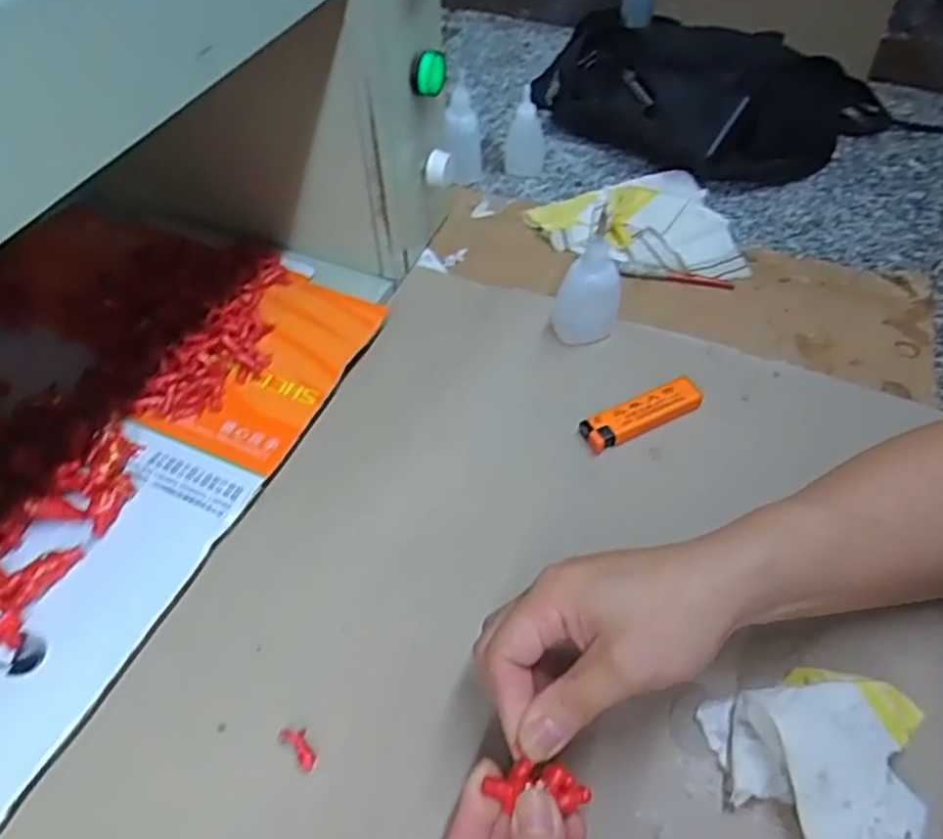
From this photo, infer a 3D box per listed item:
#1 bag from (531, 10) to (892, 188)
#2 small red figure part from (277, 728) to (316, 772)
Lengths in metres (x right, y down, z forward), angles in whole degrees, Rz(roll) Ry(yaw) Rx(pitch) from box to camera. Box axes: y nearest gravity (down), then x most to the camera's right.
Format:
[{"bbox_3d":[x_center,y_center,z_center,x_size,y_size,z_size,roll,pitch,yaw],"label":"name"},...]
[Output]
[{"bbox_3d":[0.229,-0.312,0.679,0.292,0.058,0.212,24,55,18],"label":"bag"},{"bbox_3d":[-0.082,0.157,0.342,0.023,0.009,0.011,38,60,22],"label":"small red figure part"}]

